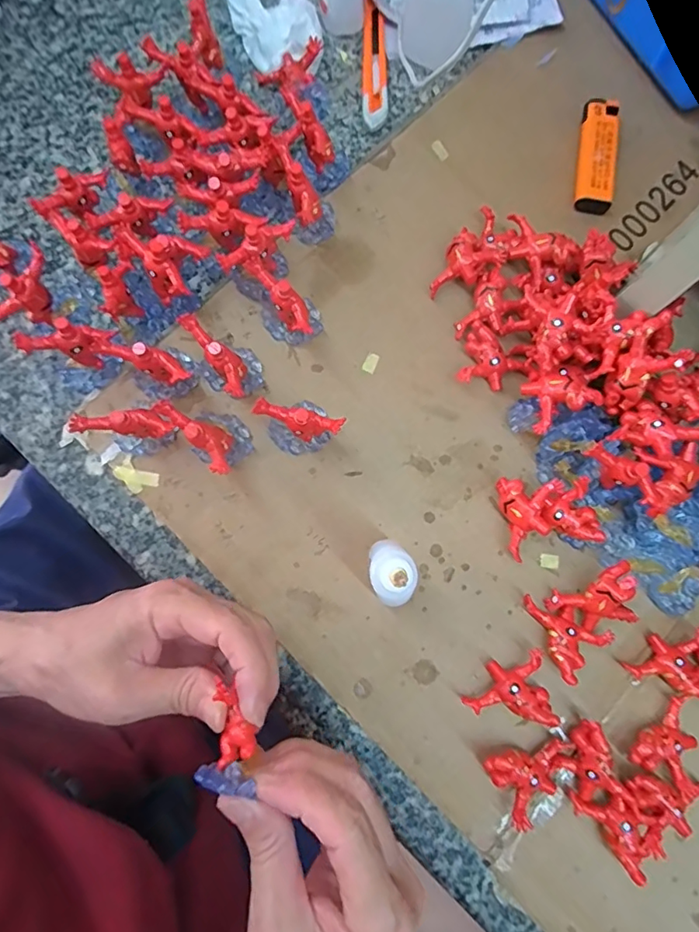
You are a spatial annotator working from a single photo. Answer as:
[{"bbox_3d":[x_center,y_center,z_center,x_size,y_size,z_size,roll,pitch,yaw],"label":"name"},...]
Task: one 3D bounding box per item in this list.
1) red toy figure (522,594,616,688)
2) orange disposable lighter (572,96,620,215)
[{"bbox_3d":[0.118,0.091,0.290,0.036,0.016,0.045,-39,81,-7],"label":"red toy figure"},{"bbox_3d":[0.169,-0.212,0.352,0.025,0.011,0.079,9,79,2],"label":"orange disposable lighter"}]

